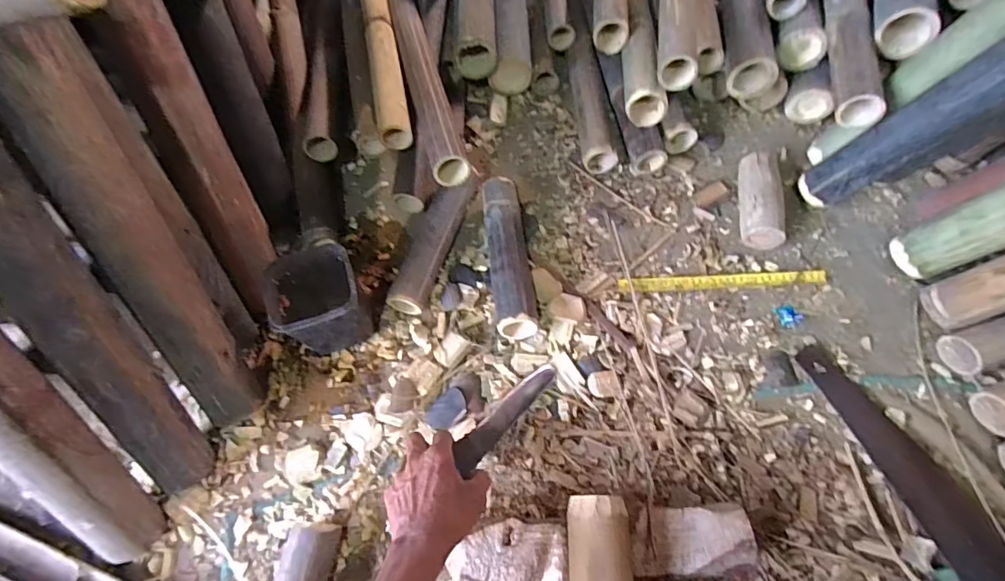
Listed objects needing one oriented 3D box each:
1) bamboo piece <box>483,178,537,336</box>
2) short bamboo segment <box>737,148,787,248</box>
[{"bbox_3d":[0.008,-0.057,0.739,0.059,0.065,0.264,-8,61,0],"label":"bamboo piece"},{"bbox_3d":[0.403,-0.140,0.758,0.061,0.059,0.174,7,62,8],"label":"short bamboo segment"}]

